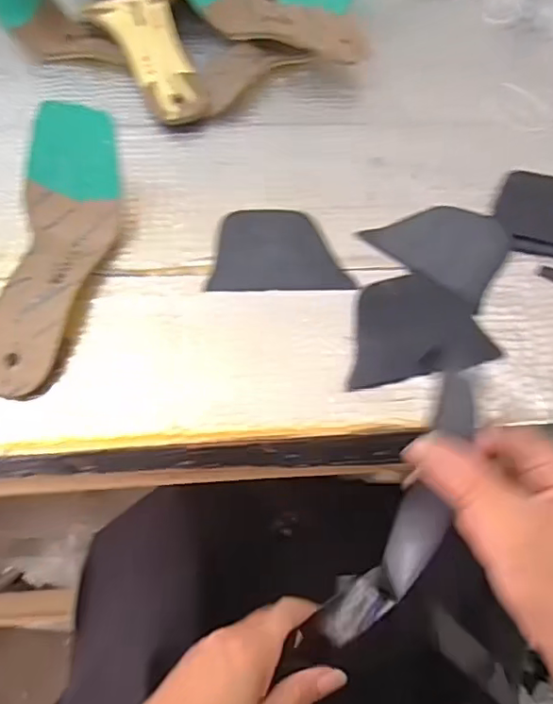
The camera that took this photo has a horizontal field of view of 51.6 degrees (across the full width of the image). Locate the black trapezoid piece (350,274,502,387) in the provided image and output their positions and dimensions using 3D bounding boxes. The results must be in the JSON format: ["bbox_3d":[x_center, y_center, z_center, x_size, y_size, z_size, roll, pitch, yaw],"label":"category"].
[{"bbox_3d":[0.102,-0.021,0.434,0.109,0.009,0.087,-12,61,-9],"label":"black trapezoid piece"}]

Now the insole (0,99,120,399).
[{"bbox_3d":[-0.165,-0.080,0.419,0.073,0.061,0.222,2,58,0],"label":"insole"}]

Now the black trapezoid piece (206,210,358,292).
[{"bbox_3d":[0.002,-0.085,0.473,0.106,0.004,0.082,-1,58,-2],"label":"black trapezoid piece"}]

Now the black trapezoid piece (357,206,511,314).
[{"bbox_3d":[0.135,-0.089,0.458,0.100,0.004,0.083,37,64,19],"label":"black trapezoid piece"}]

